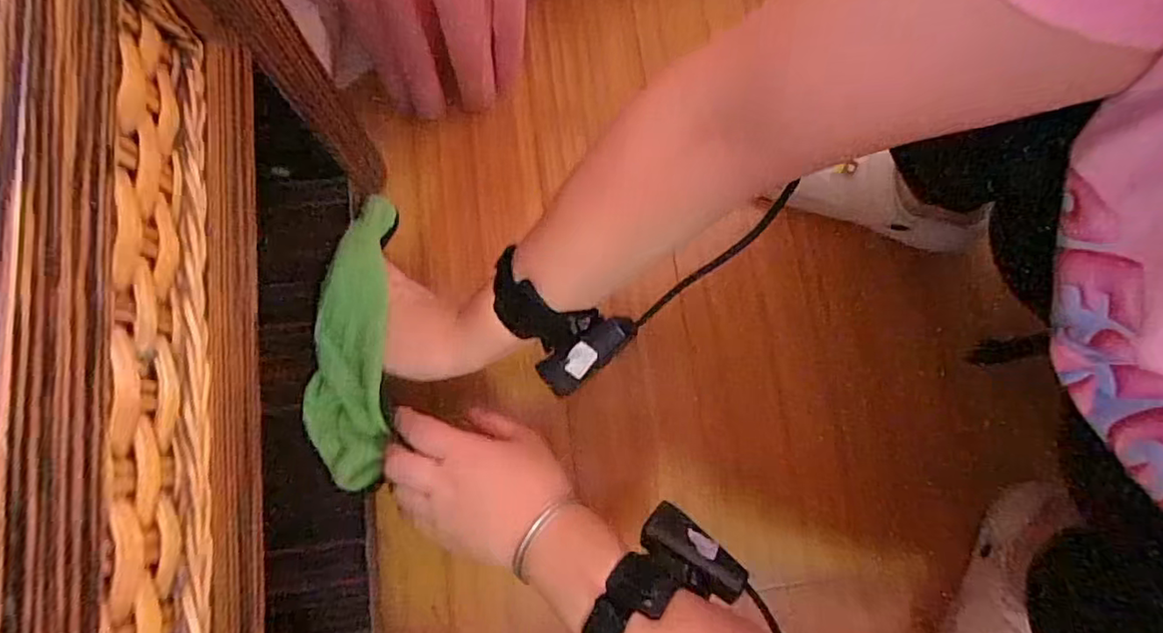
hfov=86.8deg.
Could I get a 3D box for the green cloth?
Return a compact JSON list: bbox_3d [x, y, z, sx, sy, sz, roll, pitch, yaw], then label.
[{"bbox_3d":[-0.169,0.011,0.458,0.058,0.057,0.218,0,77,-1],"label":"green cloth"}]

